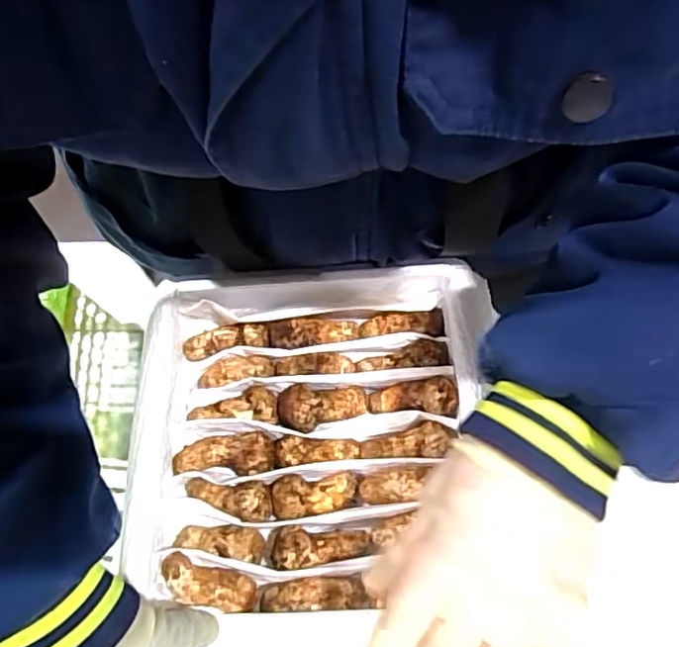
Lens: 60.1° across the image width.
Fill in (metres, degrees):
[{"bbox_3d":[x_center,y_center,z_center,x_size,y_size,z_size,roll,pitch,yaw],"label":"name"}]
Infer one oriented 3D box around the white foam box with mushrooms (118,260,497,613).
[{"bbox_3d":[-0.020,0.068,0.390,0.220,0.046,0.215,1,69,2],"label":"white foam box with mushrooms"}]

